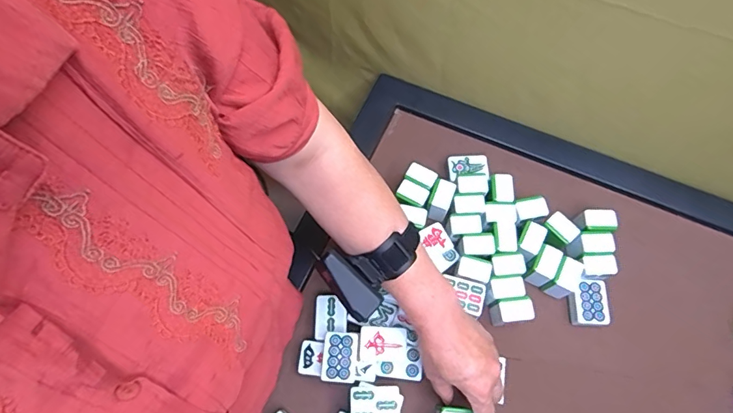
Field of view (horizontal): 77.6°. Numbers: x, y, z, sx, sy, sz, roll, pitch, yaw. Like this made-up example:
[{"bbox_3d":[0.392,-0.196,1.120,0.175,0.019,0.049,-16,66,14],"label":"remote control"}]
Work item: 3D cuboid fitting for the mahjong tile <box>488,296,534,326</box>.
[{"bbox_3d":[0.167,0.125,0.537,0.041,0.055,0.027,-8,69,-2],"label":"mahjong tile"}]

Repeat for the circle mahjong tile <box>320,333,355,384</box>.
[{"bbox_3d":[-0.031,0.170,0.513,0.035,0.027,0.053,5,69,3],"label":"circle mahjong tile"}]

